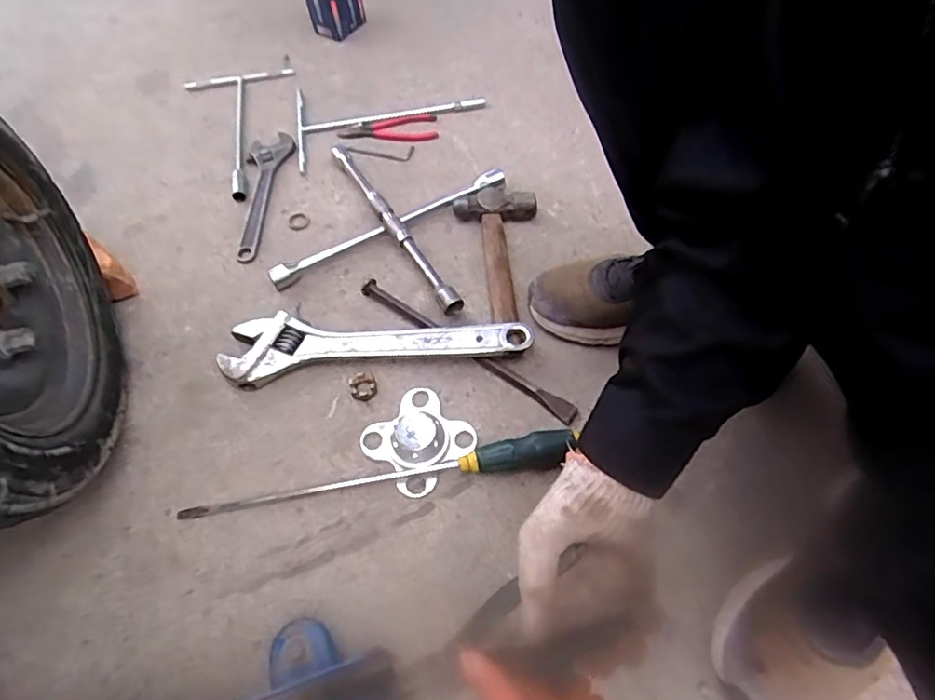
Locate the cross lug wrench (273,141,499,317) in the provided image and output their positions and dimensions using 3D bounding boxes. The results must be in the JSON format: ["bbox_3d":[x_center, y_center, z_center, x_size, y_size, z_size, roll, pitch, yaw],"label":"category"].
[{"bbox_3d":[-0.099,-0.170,0.767,0.254,0.041,0.259,13,60,8],"label":"cross lug wrench"}]

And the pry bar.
[{"bbox_3d":[-0.006,-0.005,0.676,0.301,0.015,0.021,33,65,19],"label":"pry bar"}]

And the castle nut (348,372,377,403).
[{"bbox_3d":[-0.118,0.043,0.655,0.030,0.013,0.031,0,59,0],"label":"castle nut"}]

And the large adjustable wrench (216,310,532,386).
[{"bbox_3d":[-0.108,-0.014,0.678,0.347,0.037,0.081,-6,59,-3],"label":"large adjustable wrench"}]

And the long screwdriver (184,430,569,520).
[{"bbox_3d":[-0.094,0.127,0.599,0.399,0.029,0.036,-7,59,-3],"label":"long screwdriver"}]

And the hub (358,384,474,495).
[{"bbox_3d":[-0.053,0.091,0.618,0.097,0.031,0.099,0,59,0],"label":"hub"}]

